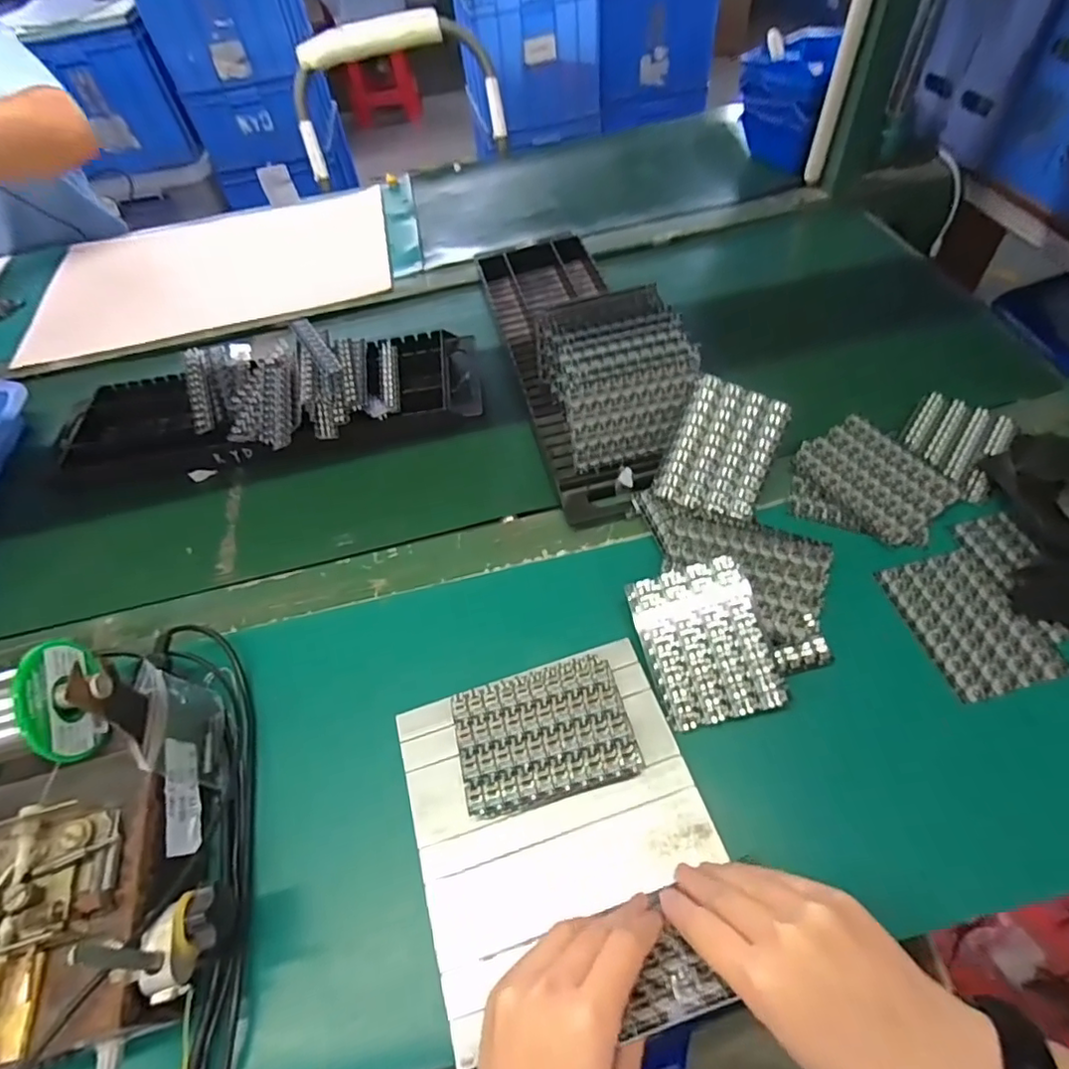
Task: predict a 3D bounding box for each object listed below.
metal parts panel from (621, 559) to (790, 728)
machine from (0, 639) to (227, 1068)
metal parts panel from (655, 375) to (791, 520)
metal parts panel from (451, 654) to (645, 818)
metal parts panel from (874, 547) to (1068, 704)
[{"bbox_3d":[0.122,0.076,0.420,0.084,0.005,0.109,-17,68,8],"label":"metal parts panel"},{"bbox_3d":[-0.266,0.174,0.335,0.134,0.130,0.207,-23,55,-11],"label":"machine"},{"bbox_3d":[0.157,-0.071,0.487,0.080,0.004,0.107,22,90,4],"label":"metal parts panel"},{"bbox_3d":[0.007,0.135,0.395,0.112,0.020,0.083,-14,54,-5],"label":"metal parts panel"},{"bbox_3d":[0.322,0.063,0.434,0.079,0.006,0.108,-14,54,-4],"label":"metal parts panel"}]

